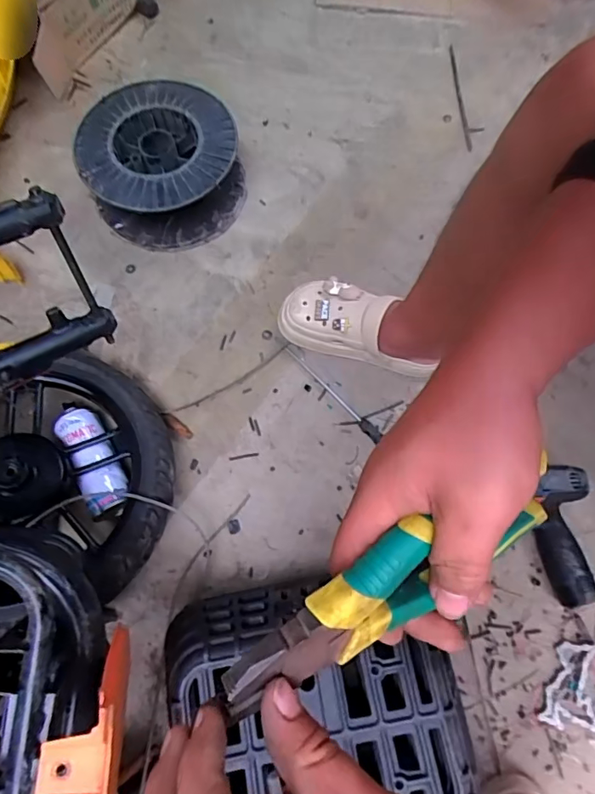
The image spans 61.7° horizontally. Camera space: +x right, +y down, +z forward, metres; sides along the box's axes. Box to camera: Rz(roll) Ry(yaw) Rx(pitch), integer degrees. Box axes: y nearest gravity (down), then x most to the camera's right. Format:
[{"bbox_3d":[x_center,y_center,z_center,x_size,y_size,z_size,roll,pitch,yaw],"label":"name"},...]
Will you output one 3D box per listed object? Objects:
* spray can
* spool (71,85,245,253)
[{"bbox_3d":[-0.300,0.086,0.730,0.065,0.071,0.179,-25,73,-9],"label":"spray can"},{"bbox_3d":[-0.231,-0.398,0.873,0.254,0.129,0.248,0,72,1],"label":"spool"}]

